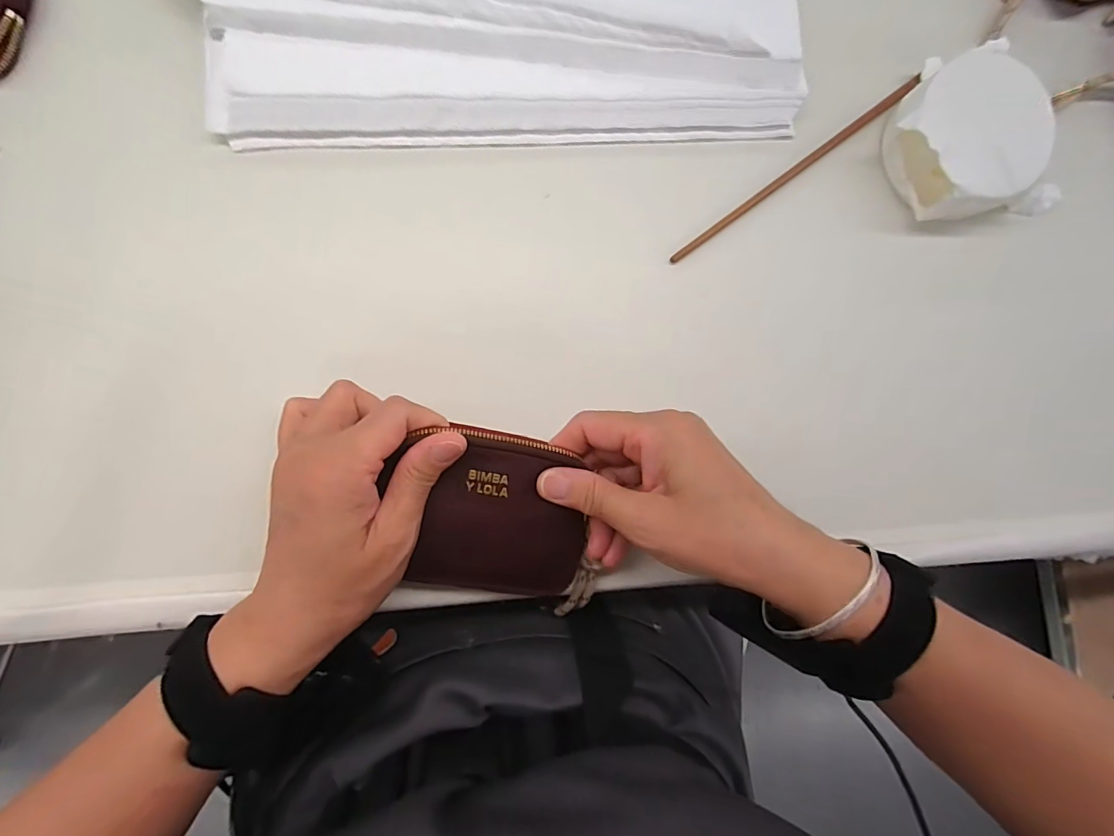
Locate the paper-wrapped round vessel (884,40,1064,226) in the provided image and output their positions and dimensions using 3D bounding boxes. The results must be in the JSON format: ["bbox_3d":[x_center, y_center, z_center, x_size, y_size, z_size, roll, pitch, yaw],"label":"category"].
[{"bbox_3d":[0.282,-0.187,0.329,0.116,0.039,0.113,1,84,-7],"label":"paper-wrapped round vessel"}]

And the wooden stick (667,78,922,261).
[{"bbox_3d":[0.163,-0.169,0.331,0.226,0.009,0.007,-37,90,-10],"label":"wooden stick"}]

